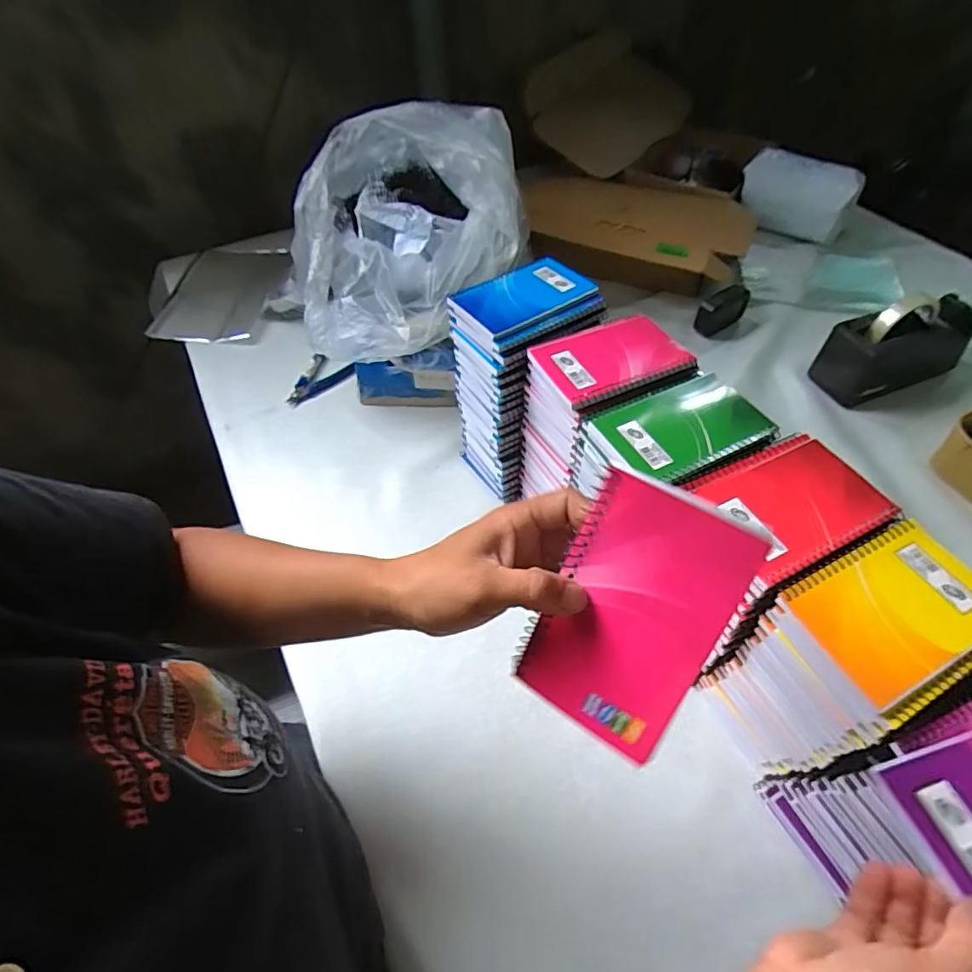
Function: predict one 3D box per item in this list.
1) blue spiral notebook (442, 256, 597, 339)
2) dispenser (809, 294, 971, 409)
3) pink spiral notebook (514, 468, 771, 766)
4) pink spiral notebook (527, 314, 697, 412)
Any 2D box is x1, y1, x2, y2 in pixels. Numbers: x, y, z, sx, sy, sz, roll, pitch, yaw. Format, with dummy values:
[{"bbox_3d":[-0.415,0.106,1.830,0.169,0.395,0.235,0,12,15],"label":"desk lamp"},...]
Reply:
[{"bbox_3d":[0.036,-0.192,0.546,0.129,0.011,0.085,-28,56,-20],"label":"blue spiral notebook"},{"bbox_3d":[0.570,-0.196,0.744,0.207,0.120,0.075,-18,53,-13],"label":"dispenser"},{"bbox_3d":[0.071,0.064,0.269,0.080,0.127,0.004,29,16,21],"label":"pink spiral notebook"},{"bbox_3d":[0.111,-0.118,0.496,0.122,0.015,0.087,-20,53,-14],"label":"pink spiral notebook"}]

